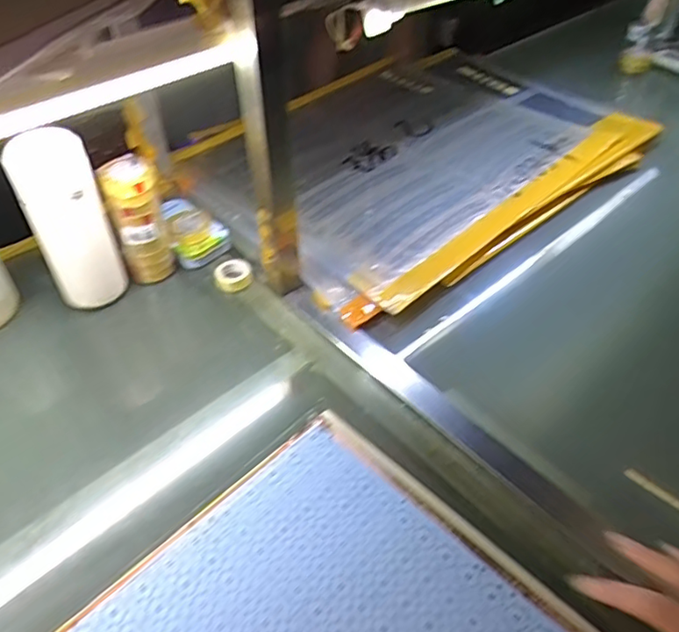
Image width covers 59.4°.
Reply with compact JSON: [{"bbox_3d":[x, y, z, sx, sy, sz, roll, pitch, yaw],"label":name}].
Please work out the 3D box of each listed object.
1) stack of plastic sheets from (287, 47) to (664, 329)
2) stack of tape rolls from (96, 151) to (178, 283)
[{"bbox_3d":[0.125,-0.256,0.890,0.632,0.054,0.443,-31,55,-27],"label":"stack of plastic sheets"},{"bbox_3d":[-0.217,-0.104,0.645,0.053,0.127,0.042,-15,48,-14],"label":"stack of tape rolls"}]

